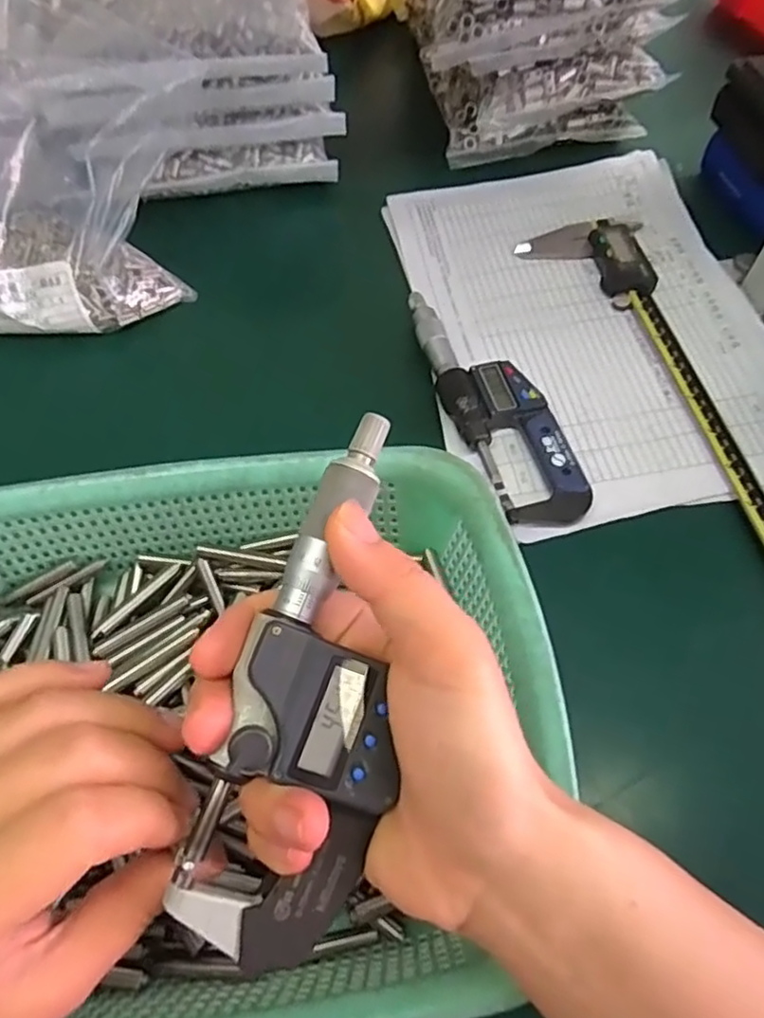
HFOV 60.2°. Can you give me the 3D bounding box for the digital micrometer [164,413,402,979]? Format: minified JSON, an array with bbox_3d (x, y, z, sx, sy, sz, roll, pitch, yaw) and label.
[{"bbox_3d":[-0.021,0.050,0.192,0.051,0.024,0.159,8,83,5],"label":"digital micrometer"}]

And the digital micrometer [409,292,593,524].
[{"bbox_3d":[0.065,-0.067,0.400,0.052,0.017,0.176,-21,63,-10],"label":"digital micrometer"}]

